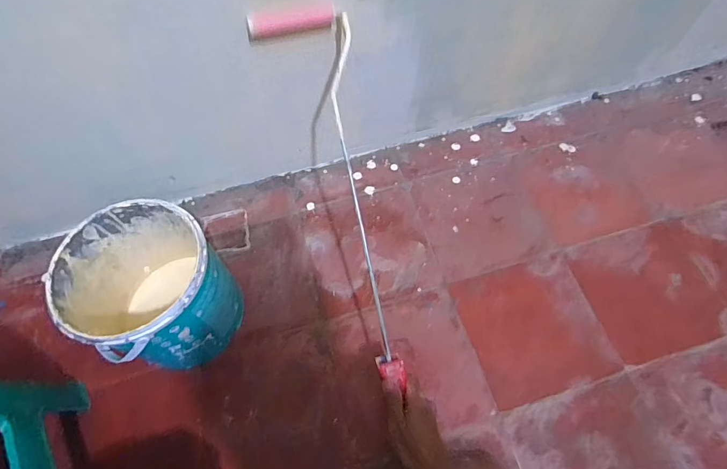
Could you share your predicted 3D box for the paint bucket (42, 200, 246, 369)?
[{"bbox_3d":[-0.283,0.084,0.585,0.177,0.200,0.181,0,62,1],"label":"paint bucket"}]

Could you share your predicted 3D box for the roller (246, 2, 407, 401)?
[{"bbox_3d":[-0.029,-0.040,0.528,0.115,0.042,0.481,-14,91,-5],"label":"roller"}]

